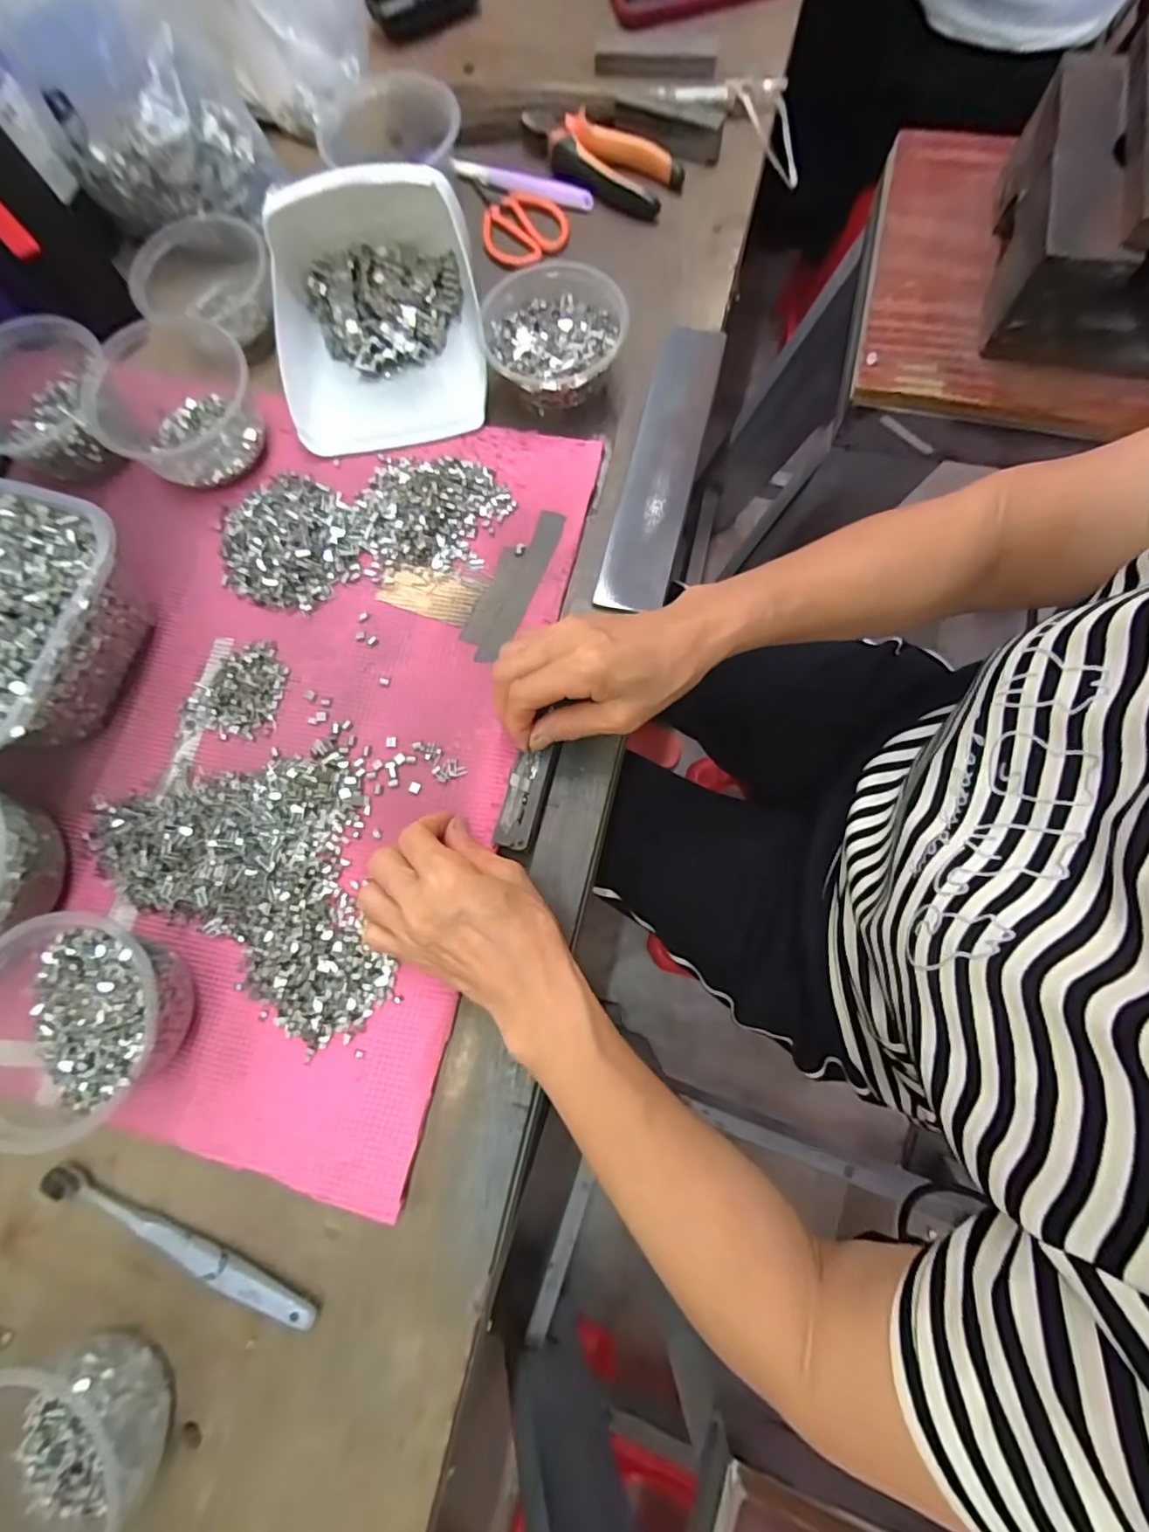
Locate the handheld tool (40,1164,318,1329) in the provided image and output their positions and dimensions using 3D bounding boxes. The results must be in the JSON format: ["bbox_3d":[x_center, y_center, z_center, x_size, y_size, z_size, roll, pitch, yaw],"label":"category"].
[{"bbox_3d":[-0.228,0.276,0.330,0.176,0.013,0.014,22,79,6],"label":"handheld tool"}]

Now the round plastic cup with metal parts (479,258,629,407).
[{"bbox_3d":[-0.015,-0.318,0.432,0.104,0.048,0.099,0,77,2],"label":"round plastic cup with metal parts"}]

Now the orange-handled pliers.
[{"bbox_3d":[0.019,-0.527,0.496,0.149,0.017,0.063,35,81,9],"label":"orange-handled pliers"}]

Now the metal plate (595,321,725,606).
[{"bbox_3d":[0.067,-0.231,0.430,0.048,0.008,0.244,14,78,5],"label":"metal plate"}]

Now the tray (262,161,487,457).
[{"bbox_3d":[-0.151,-0.344,0.426,0.152,0.077,0.172,-10,77,0],"label":"tray"}]

